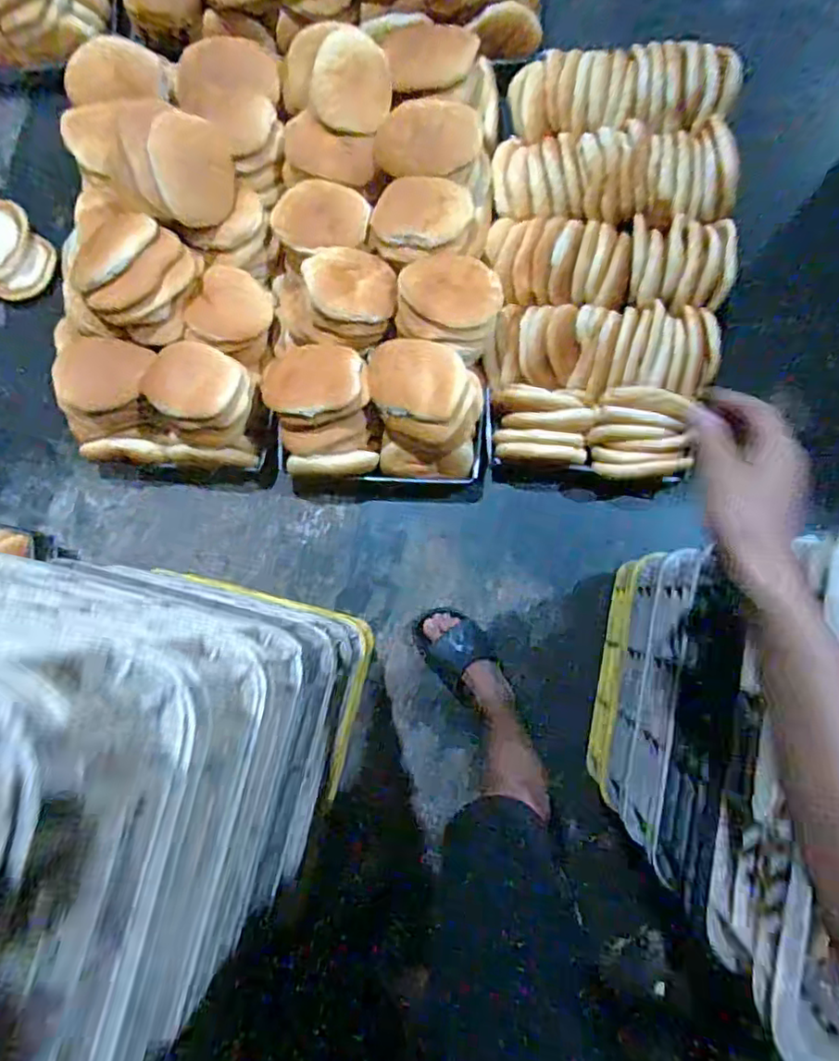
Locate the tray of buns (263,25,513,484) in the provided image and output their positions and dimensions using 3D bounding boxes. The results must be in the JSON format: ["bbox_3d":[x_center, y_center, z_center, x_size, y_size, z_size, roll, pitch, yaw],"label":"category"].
[{"bbox_3d":[-0.059,-0.489,1.089,0.382,0.266,0.794,3,79,2],"label":"tray of buns"}]

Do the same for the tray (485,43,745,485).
[{"bbox_3d":[0.345,-0.493,1.114,0.415,0.147,0.791,6,79,2],"label":"tray"}]

